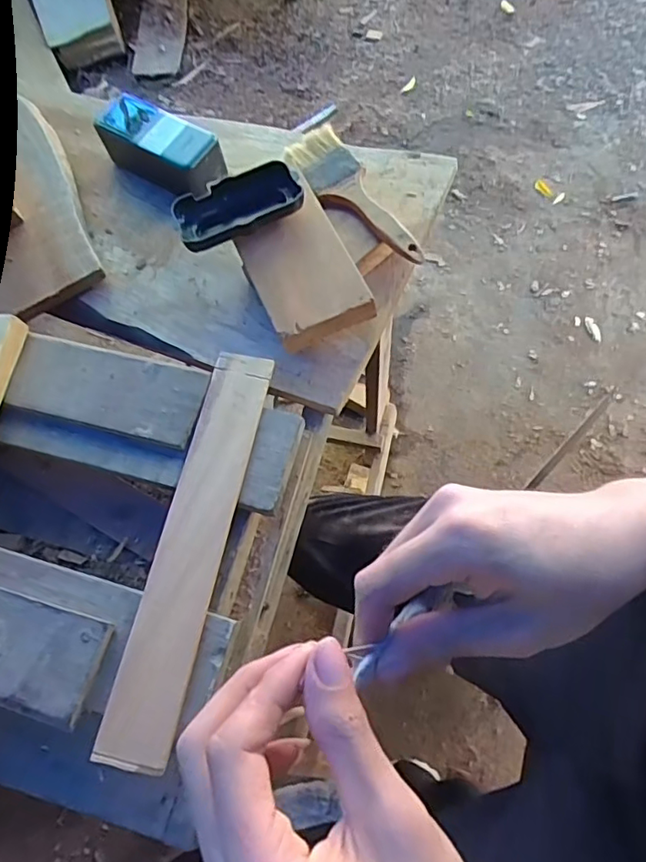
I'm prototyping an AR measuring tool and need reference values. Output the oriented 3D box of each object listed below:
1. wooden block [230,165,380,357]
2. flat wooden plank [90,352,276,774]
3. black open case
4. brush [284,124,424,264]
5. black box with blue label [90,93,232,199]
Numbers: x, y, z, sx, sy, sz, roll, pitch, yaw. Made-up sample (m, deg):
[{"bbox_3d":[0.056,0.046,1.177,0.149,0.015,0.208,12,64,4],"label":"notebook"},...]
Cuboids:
[{"bbox_3d":[-0.019,-0.139,0.484,0.084,0.027,0.127,-23,70,-8],"label":"wooden block"},{"bbox_3d":[-0.091,0.074,0.407,0.046,0.010,0.293,11,69,5],"label":"flat wooden plank"},{"bbox_3d":[-0.074,-0.191,0.485,0.104,0.028,0.053,-24,70,-8],"label":"black open case"},{"bbox_3d":[0.023,-0.217,0.525,0.052,0.012,0.178,-26,70,-9],"label":"brush"},{"bbox_3d":[-0.162,-0.286,0.577,0.132,0.055,0.059,35,75,18],"label":"black box with blue label"}]

